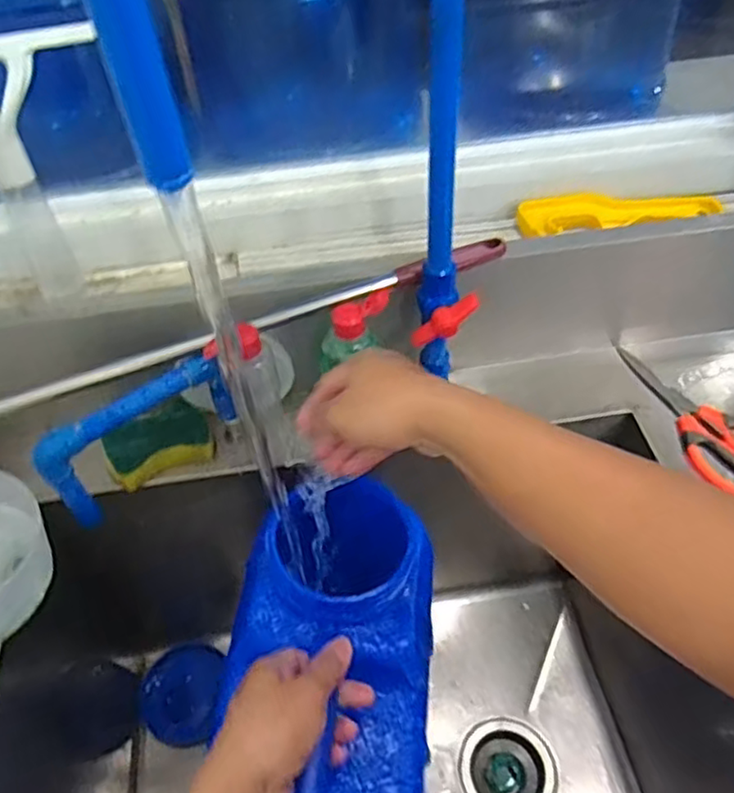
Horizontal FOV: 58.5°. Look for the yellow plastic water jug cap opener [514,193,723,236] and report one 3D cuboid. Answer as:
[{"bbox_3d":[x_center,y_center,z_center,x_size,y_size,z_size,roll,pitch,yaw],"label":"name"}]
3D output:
[{"bbox_3d":[0.250,-0.190,0.662,0.196,0.013,0.053,-8,50,-4],"label":"yellow plastic water jug cap opener"}]

